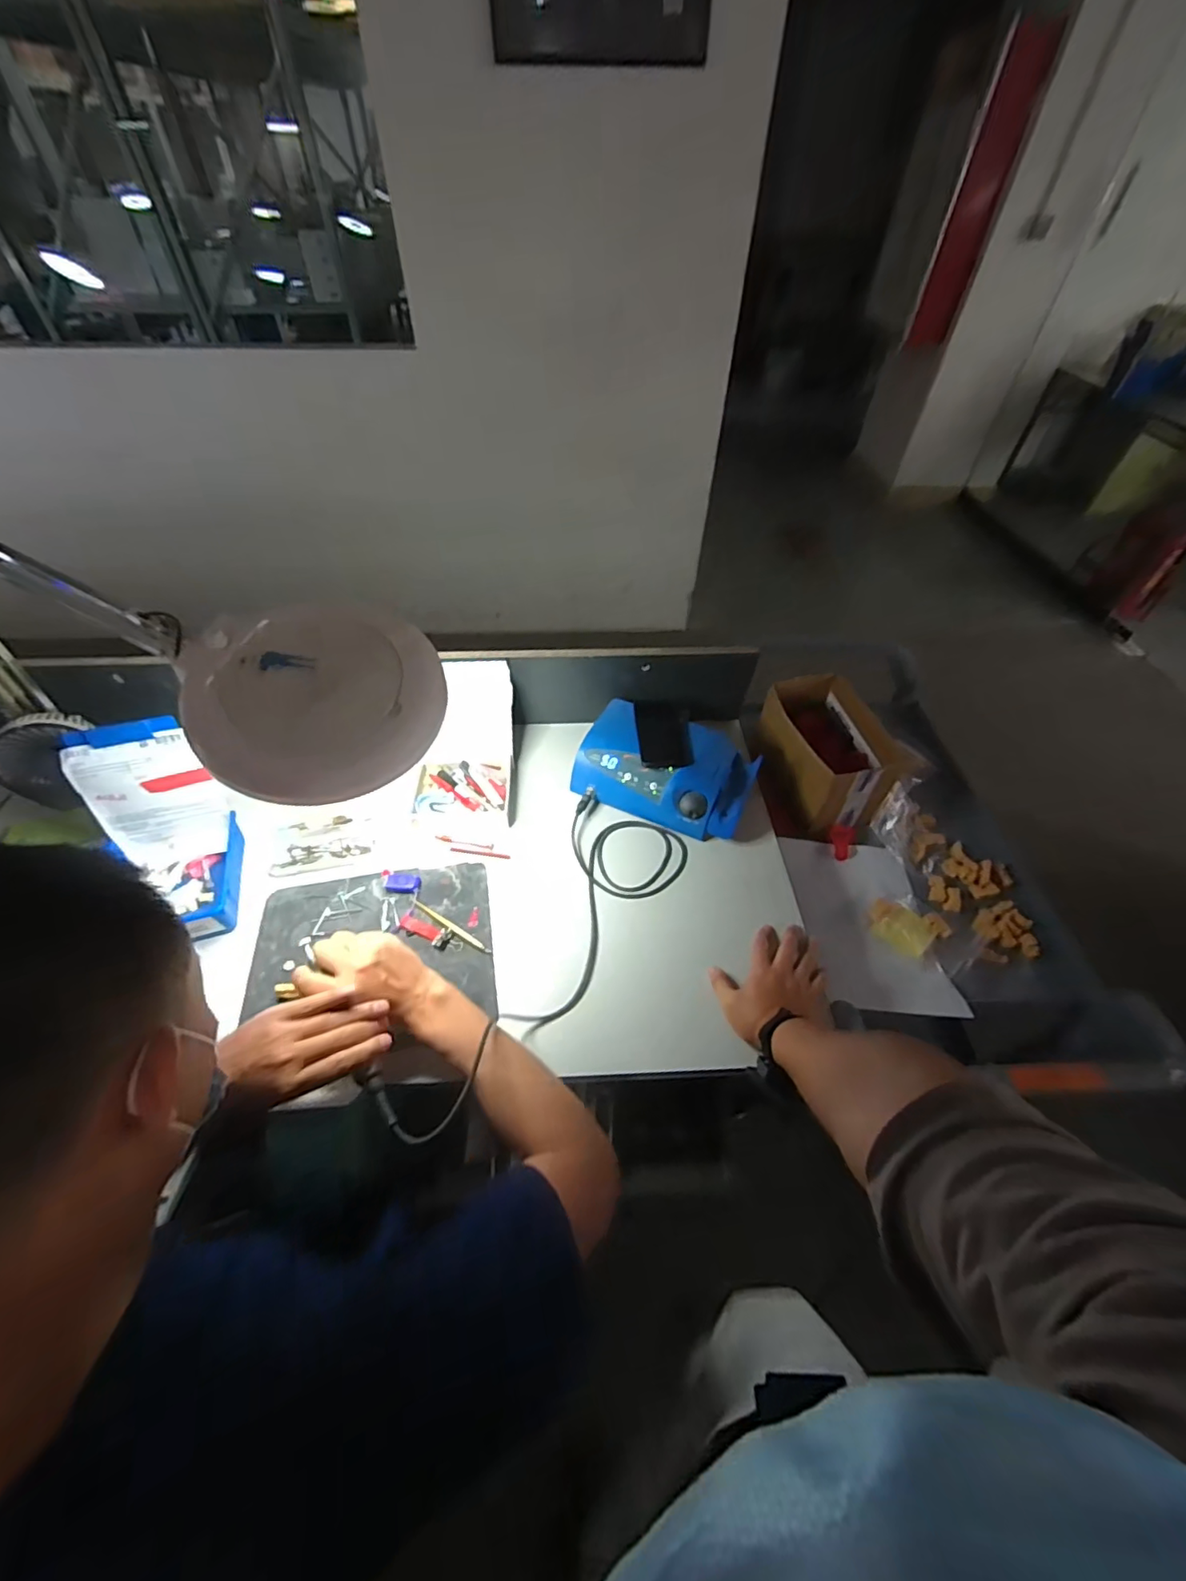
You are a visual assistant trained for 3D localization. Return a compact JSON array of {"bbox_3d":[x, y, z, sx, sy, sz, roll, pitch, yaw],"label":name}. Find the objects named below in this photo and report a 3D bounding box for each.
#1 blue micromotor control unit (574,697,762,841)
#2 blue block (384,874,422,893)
[{"bbox_3d":[0.115,-0.032,0.874,0.267,0.071,0.158,20,51,15],"label":"blue micromotor control unit"},{"bbox_3d":[-0.264,0.129,0.768,0.046,0.016,0.024,0,49,-1],"label":"blue block"}]

